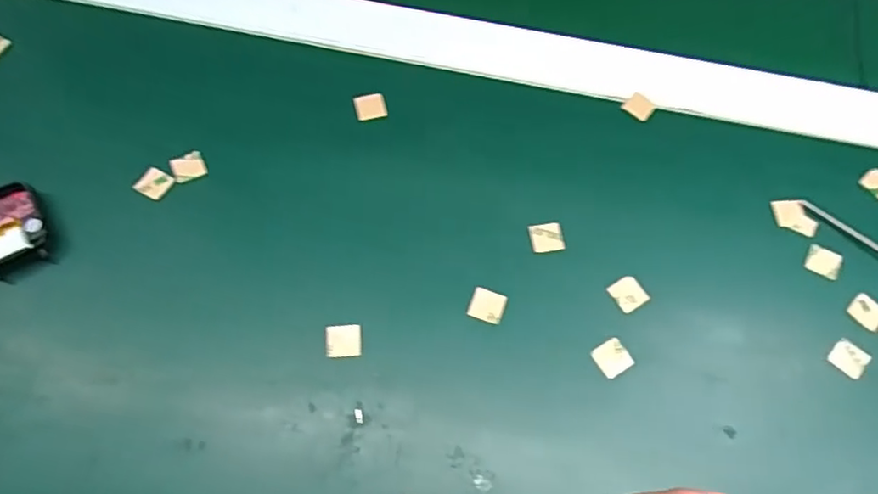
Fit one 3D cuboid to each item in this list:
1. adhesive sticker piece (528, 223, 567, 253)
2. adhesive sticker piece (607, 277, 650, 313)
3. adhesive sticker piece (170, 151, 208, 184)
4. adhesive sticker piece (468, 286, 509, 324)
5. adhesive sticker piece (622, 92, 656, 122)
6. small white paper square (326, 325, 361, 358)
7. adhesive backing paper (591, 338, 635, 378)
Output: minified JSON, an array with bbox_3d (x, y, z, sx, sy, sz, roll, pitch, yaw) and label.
[{"bbox_3d":[0.057,-0.005,0.326,0.017,0.004,0.016,-8,67,-6],"label":"adhesive sticker piece"},{"bbox_3d":[0.097,0.024,0.314,0.016,0.004,0.017,-30,68,-13],"label":"adhesive sticker piece"},{"bbox_3d":[-0.137,-0.044,0.335,0.017,0.004,0.016,-26,70,-13],"label":"adhesive sticker piece"},{"bbox_3d":[0.025,0.030,0.309,0.017,0.004,0.016,20,69,5],"label":"adhesive sticker piece"},{"bbox_3d":[0.117,-0.082,0.360,0.016,0.004,0.014,37,73,16],"label":"adhesive sticker piece"},{"bbox_3d":[-0.046,0.045,0.298,0.017,0.004,0.016,-4,66,-5],"label":"small white paper square"},{"bbox_3d":[0.085,0.054,0.299,0.017,0.004,0.016,-31,71,-15],"label":"adhesive backing paper"}]

